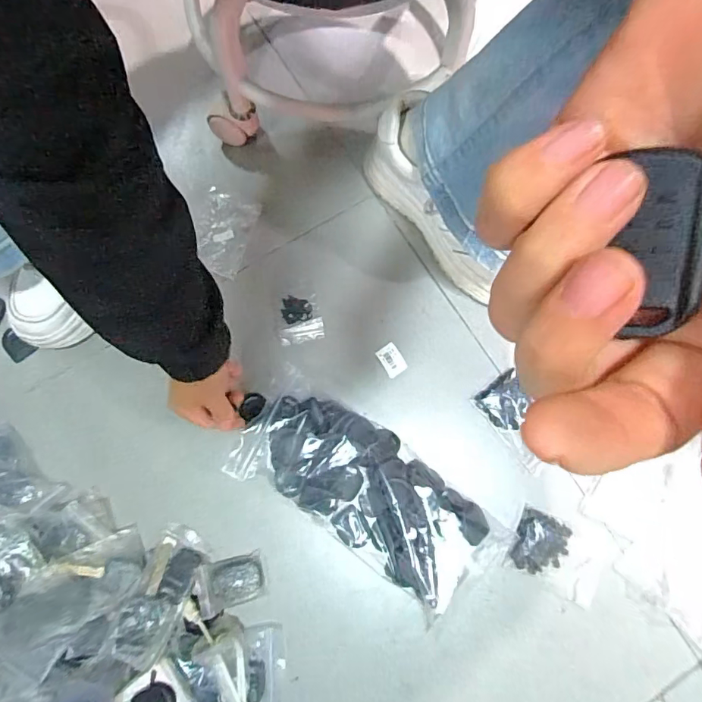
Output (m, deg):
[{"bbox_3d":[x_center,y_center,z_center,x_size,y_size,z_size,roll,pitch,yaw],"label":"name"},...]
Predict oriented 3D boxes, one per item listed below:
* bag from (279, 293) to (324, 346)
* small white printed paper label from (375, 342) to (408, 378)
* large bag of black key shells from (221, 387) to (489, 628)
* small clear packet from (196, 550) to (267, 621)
[{"bbox_3d":[-0.058,-0.037,0.533,0.049,0.005,0.056,-8,79,-2],"label":"bag"},{"bbox_3d":[0.045,0.010,0.524,0.024,0.004,0.036,-31,80,-6],"label":"small white printed paper label"},{"bbox_3d":[0.009,0.138,0.475,0.265,0.051,0.121,35,80,6],"label":"large bag of black key shells"},{"bbox_3d":[-0.119,0.232,0.468,0.062,0.021,0.045,-15,79,-4],"label":"small clear packet"}]

